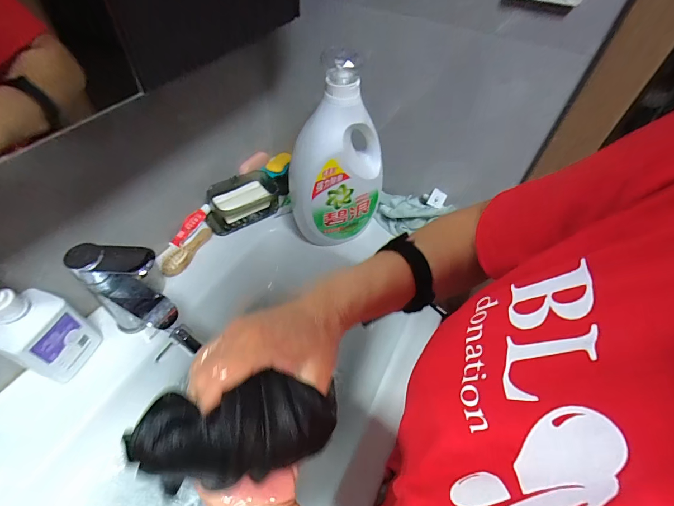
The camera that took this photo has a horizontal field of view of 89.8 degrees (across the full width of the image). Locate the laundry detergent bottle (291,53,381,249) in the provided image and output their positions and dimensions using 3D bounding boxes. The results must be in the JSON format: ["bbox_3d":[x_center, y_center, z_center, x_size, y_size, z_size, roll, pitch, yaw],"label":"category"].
[{"bbox_3d":[0.004,-0.155,0.585,0.168,0.309,0.101,-3,50,-6],"label":"laundry detergent bottle"}]

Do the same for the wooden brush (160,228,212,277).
[{"bbox_3d":[-0.285,-0.006,0.644,0.036,0.019,0.123,14,51,8],"label":"wooden brush"}]

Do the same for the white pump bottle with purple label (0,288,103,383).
[{"bbox_3d":[-0.382,0.095,0.426,0.045,0.194,0.085,13,50,7],"label":"white pump bottle with purple label"}]

